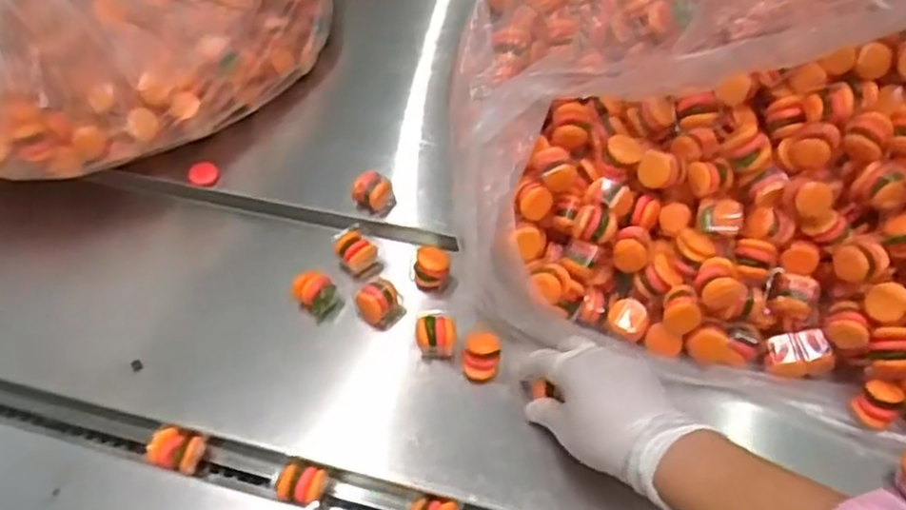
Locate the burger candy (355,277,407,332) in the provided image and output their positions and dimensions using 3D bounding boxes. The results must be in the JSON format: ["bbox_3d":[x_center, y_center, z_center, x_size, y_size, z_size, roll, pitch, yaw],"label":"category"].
[{"bbox_3d":[-0.063,0.042,0.642,0.035,0.034,0.030,-37,57,-26],"label":"burger candy"}]

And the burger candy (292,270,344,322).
[{"bbox_3d":[-0.120,0.033,0.659,0.038,0.041,0.034,-18,51,-13],"label":"burger candy"}]

